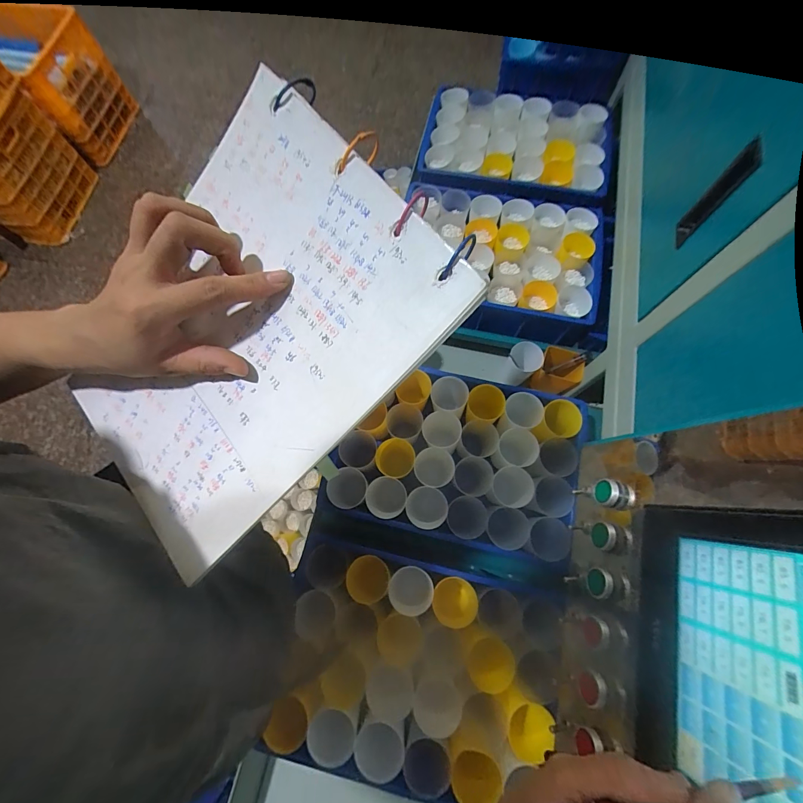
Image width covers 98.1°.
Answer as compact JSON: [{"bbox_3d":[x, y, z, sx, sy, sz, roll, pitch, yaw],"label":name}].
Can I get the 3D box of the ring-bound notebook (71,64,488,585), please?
[{"bbox_3d":[-0.110,-0.035,0.233,0.293,0.011,0.187,-45,77,17],"label":"ring-bound notebook"}]

